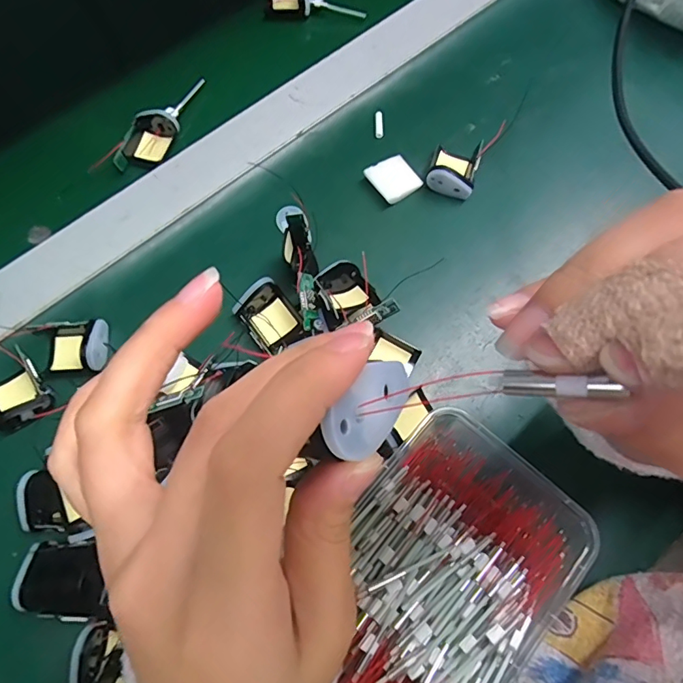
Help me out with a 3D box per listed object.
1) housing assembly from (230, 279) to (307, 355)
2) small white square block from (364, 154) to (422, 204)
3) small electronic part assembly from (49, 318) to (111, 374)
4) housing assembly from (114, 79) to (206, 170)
[{"bbox_3d":[-0.050,-0.017,0.342,0.035,0.017,0.047,-39,77,-14],"label":"housing assembly"},{"bbox_3d":[0.042,-0.129,0.381,0.036,0.011,0.036,-38,76,-13],"label":"small white square block"},{"bbox_3d":[-0.182,0.005,0.335,0.043,0.015,0.037,-8,72,-5],"label":"small electronic part assembly"},{"bbox_3d":[-0.150,-0.180,0.400,0.035,0.020,0.102,25,72,7],"label":"housing assembly"}]

